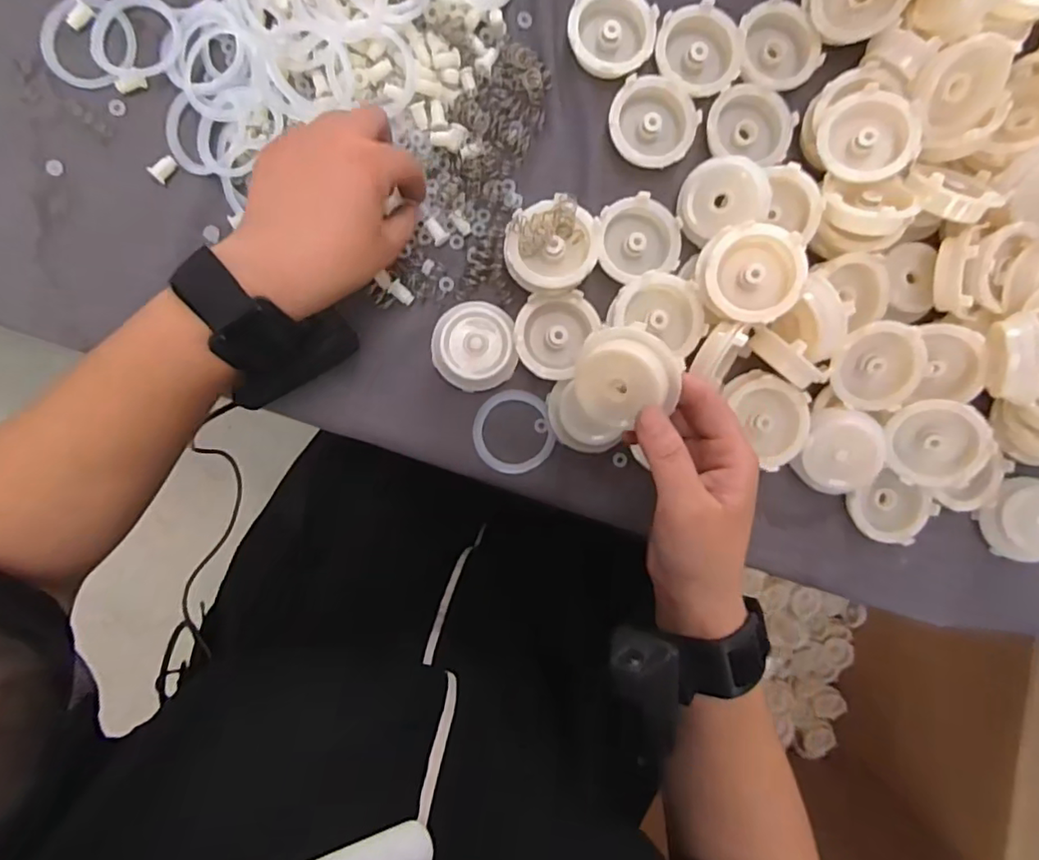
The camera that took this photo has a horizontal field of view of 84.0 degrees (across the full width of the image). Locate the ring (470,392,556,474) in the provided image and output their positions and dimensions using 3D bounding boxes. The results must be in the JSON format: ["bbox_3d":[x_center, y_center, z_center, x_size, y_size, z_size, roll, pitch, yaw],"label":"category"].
[{"bbox_3d":[-0.004,0.002,0.369,0.050,0.004,0.054,0,90,-4],"label":"ring"}]

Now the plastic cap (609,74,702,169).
[{"bbox_3d":[0.084,-0.193,0.364,0.053,0.012,0.053,0,90,-4],"label":"plastic cap"}]

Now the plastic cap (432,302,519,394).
[{"bbox_3d":[-0.028,-0.052,0.358,0.050,0.021,0.052,0,90,-4],"label":"plastic cap"}]

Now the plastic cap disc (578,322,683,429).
[{"bbox_3d":[0.053,-0.026,0.282,0.046,0.019,0.046,13,117,27],"label":"plastic cap disc"}]

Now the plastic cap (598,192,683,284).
[{"bbox_3d":[0.074,-0.120,0.361,0.055,0.013,0.049,-17,91,-4],"label":"plastic cap"}]

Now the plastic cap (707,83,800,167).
[{"bbox_3d":[0.147,-0.195,0.371,0.055,0.016,0.044,7,89,-4],"label":"plastic cap"}]

